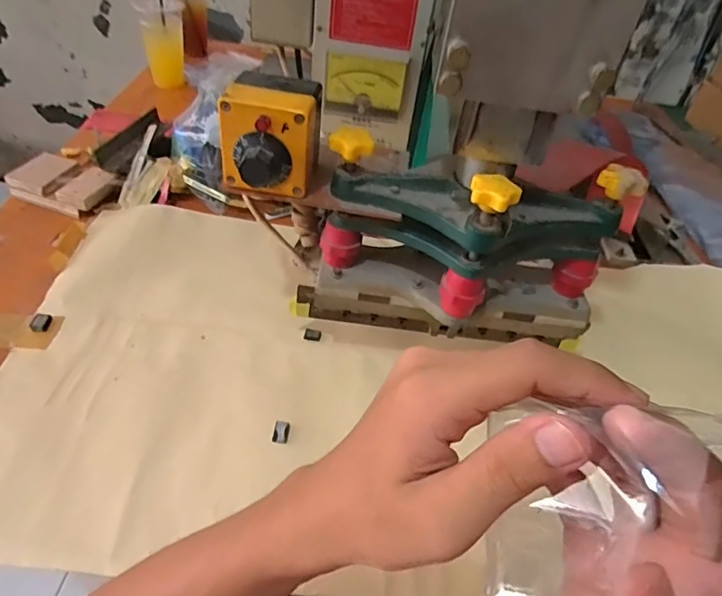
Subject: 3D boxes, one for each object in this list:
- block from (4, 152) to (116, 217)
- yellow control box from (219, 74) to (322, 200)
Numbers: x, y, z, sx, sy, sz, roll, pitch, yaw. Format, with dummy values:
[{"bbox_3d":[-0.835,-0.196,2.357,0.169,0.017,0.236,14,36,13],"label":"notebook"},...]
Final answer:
[{"bbox_3d":[-0.416,-0.161,0.705,0.123,0.030,0.089,24,47,16],"label":"block"},{"bbox_3d":[-0.073,-0.135,0.418,0.075,0.080,0.093,9,43,0],"label":"yellow control box"}]

